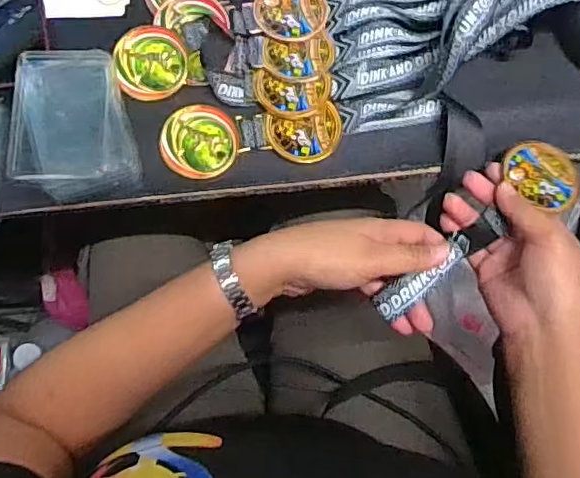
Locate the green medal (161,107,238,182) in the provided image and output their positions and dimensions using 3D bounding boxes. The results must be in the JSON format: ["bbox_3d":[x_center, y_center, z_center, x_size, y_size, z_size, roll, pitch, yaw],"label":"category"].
[{"bbox_3d":[-0.074,-0.080,0.471,0.060,0.007,0.062,0,77,-1],"label":"green medal"}]

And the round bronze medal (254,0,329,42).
[{"bbox_3d":[0.000,-0.197,0.495,0.057,0.005,0.065,-37,80,-9],"label":"round bronze medal"}]

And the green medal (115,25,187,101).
[{"bbox_3d":[-0.115,-0.147,0.478,0.060,0.007,0.059,0,92,0],"label":"green medal"}]

